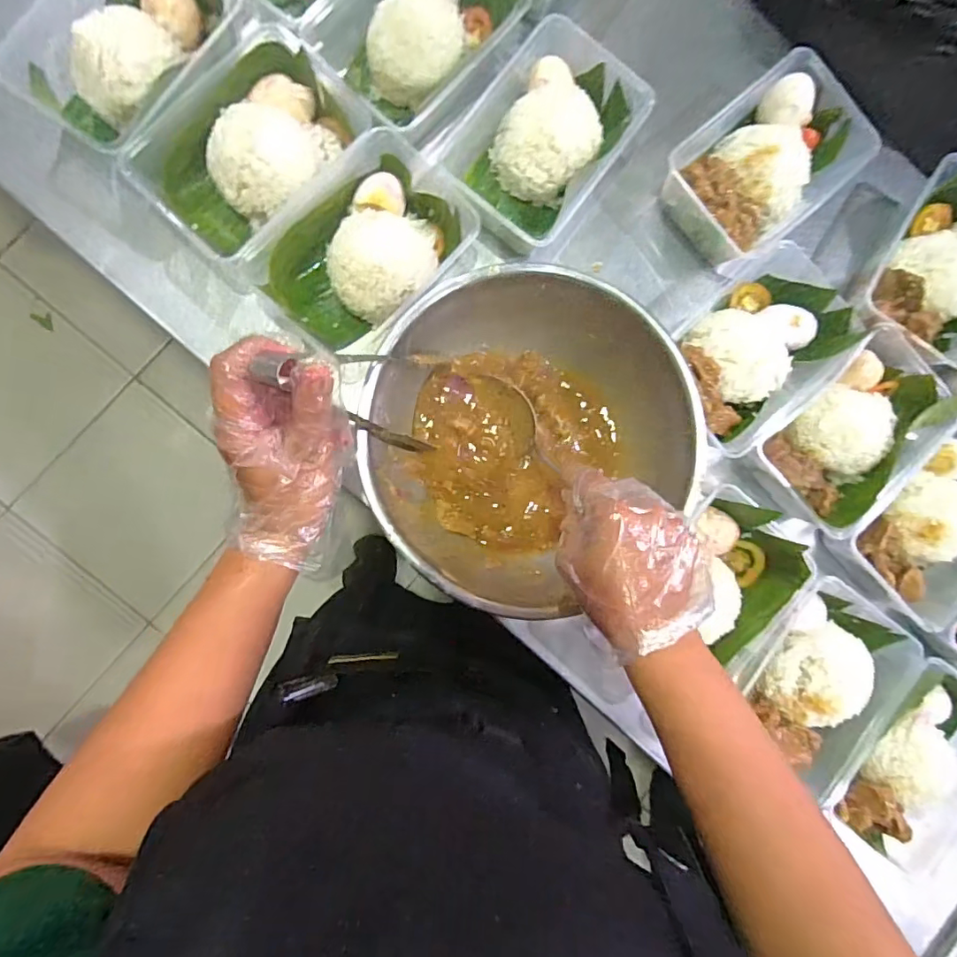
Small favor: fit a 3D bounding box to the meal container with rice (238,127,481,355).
[{"bbox_3d":[-0.093,-0.184,0.441,0.112,0.058,0.162,45,84,-4],"label":"meal container with rice"}]

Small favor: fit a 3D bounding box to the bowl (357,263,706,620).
[{"bbox_3d":[0.031,-0.036,0.426,0.239,0.084,0.221,0,88,-7],"label":"bowl"}]

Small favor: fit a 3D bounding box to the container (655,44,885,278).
[{"bbox_3d":[0.247,-0.275,0.472,0.156,0.055,0.117,-41,93,-6],"label":"container"}]

